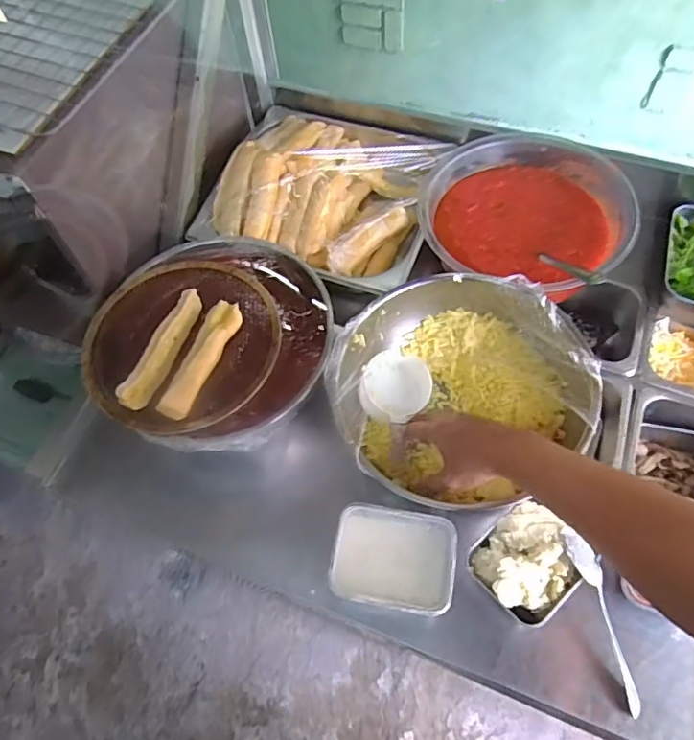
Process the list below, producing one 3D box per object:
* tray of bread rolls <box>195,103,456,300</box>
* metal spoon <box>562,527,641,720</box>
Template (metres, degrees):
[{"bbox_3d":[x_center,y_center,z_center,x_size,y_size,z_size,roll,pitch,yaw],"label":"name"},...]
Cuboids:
[{"bbox_3d":[-0.036,-0.294,0.893,0.348,0.097,0.365,18,66,11],"label":"tray of bread rolls"},{"bbox_3d":[0.275,0.266,0.590,0.023,0.024,0.194,-17,85,-5],"label":"metal spoon"}]

